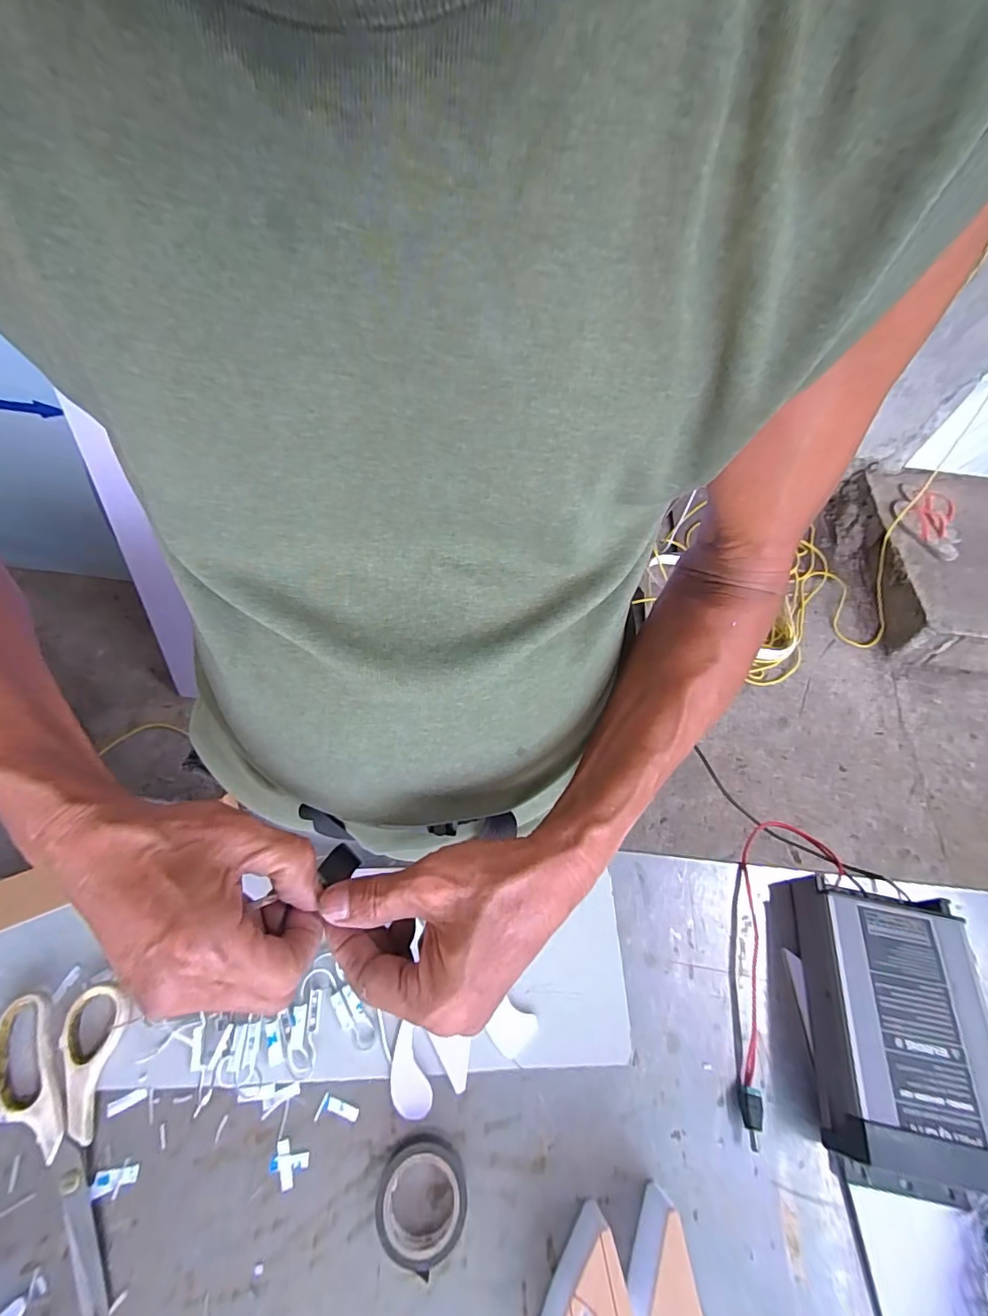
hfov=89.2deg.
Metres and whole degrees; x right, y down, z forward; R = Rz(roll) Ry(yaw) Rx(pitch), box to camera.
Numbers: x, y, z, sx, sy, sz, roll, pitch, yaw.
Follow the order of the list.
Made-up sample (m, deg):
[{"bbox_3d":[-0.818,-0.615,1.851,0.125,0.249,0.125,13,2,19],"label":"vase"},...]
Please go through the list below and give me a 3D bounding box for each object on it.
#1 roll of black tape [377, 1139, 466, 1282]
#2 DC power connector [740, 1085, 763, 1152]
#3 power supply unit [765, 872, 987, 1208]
[{"bbox_3d":[-0.047,0.354,0.324,0.057,0.018,0.059,2,59,-4],"label":"roll of black tape"},{"bbox_3d":[0.185,0.328,0.356,0.013,0.016,0.034,12,59,2],"label":"DC power connector"},{"bbox_3d":[0.295,0.273,0.373,0.118,0.051,0.189,9,59,1],"label":"power supply unit"}]

